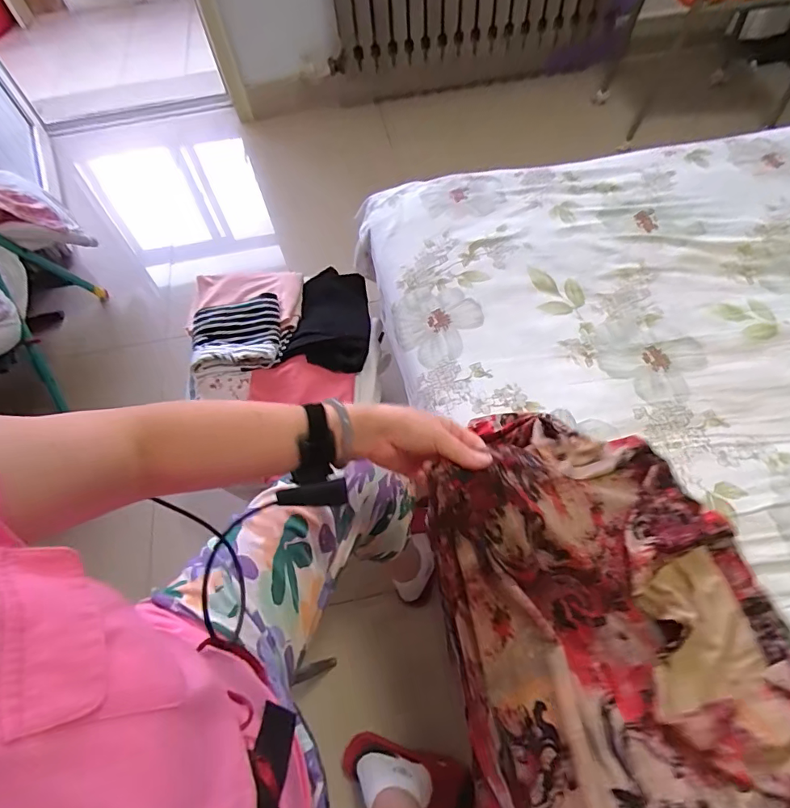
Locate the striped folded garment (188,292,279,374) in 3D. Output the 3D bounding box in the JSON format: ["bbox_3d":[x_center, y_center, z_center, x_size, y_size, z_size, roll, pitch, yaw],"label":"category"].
[{"bbox_3d":[-0.307,-0.134,0.905,0.166,0.035,0.161,-9,60,-2],"label":"striped folded garment"}]

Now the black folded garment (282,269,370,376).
[{"bbox_3d":[-0.124,-0.175,0.940,0.158,0.067,0.273,1,62,5],"label":"black folded garment"}]

